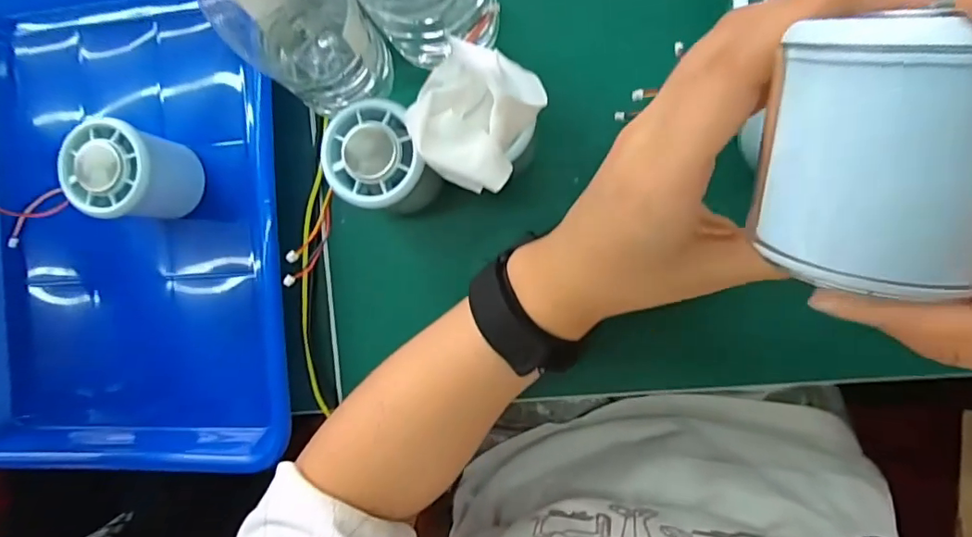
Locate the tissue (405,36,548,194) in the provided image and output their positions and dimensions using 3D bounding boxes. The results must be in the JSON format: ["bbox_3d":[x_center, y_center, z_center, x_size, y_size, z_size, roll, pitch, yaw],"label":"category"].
[{"bbox_3d":[-0.006,-0.075,0.253,0.055,0.026,0.065,29,94,8],"label":"tissue"}]

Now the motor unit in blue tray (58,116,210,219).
[{"bbox_3d":[-0.212,-0.057,0.320,0.048,0.054,0.055,25,93,8],"label":"motor unit in blue tray"}]

